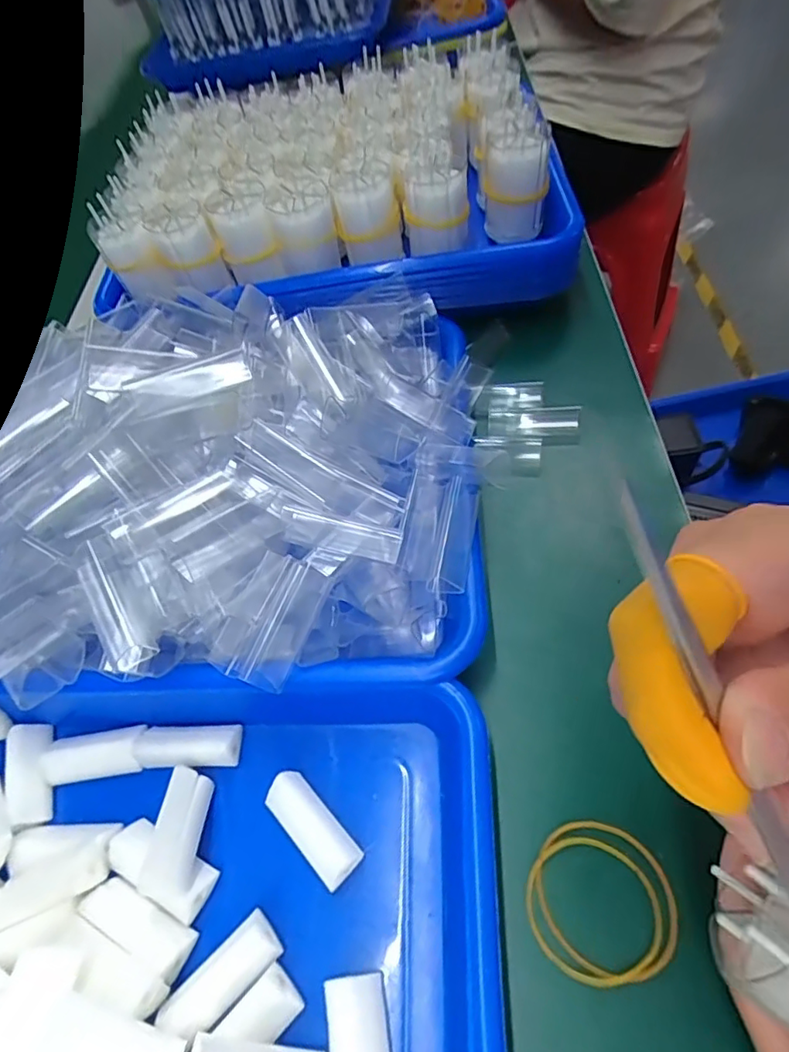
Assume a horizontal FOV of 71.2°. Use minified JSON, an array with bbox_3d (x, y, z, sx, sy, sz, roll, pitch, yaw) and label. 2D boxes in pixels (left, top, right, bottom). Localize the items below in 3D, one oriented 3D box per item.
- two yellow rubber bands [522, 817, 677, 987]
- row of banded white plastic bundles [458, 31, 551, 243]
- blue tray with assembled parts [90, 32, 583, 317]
[{"bbox_3d":[0.078,0.142,0.209,0.053,0.004,0.052,14,59,15],"label":"two yellow rubber bands"},{"bbox_3d":[0.075,-0.283,0.397,0.044,0.056,0.186,-7,57,7],"label":"row of banded white plastic bundles"},{"bbox_3d":[-0.046,-0.251,0.415,0.324,0.083,0.245,-9,57,6],"label":"blue tray with assembled parts"}]

